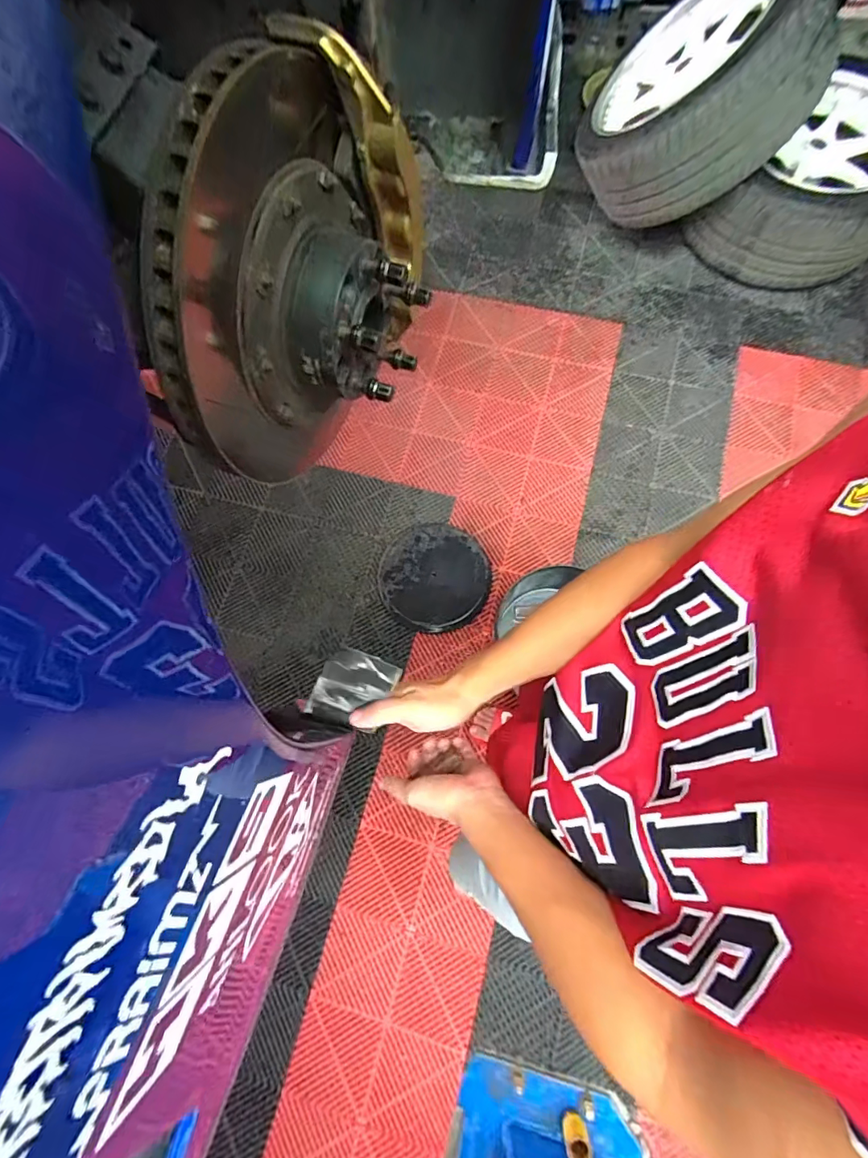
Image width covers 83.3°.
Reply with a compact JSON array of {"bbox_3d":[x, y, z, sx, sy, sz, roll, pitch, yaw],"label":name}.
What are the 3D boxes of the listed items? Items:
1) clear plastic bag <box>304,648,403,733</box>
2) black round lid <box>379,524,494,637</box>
[{"bbox_3d":[-0.075,0.105,0.469,0.071,0.017,0.067,17,75,7],"label":"clear plastic bag"},{"bbox_3d":[0.001,-0.010,1.455,0.319,0.030,0.324,-1,74,2],"label":"black round lid"}]

